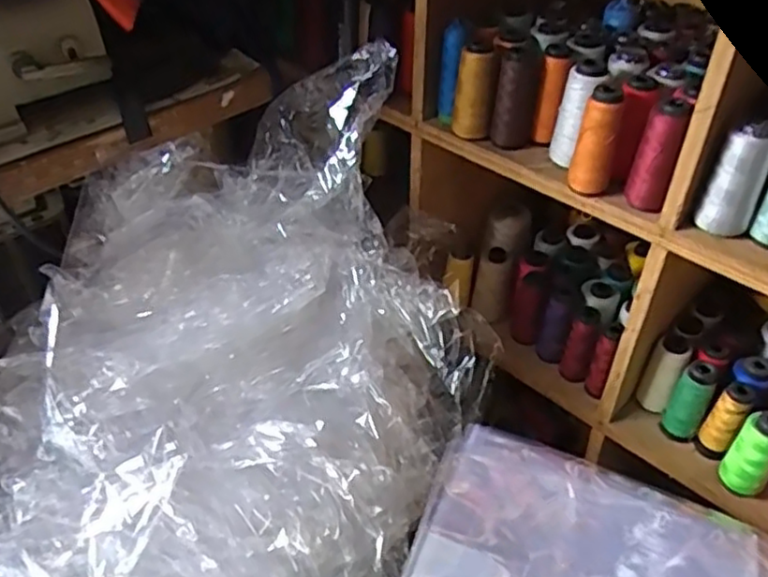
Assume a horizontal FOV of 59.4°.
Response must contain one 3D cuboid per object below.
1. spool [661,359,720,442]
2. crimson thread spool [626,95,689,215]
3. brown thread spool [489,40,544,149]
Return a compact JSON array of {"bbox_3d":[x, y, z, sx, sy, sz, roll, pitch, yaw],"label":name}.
[{"bbox_3d":[0.383,0.141,0.843,0.044,0.110,0.036,21,45,22],"label":"spool"},{"bbox_3d":[0.272,-0.132,0.676,0.037,0.110,0.034,14,43,15],"label":"crimson thread spool"},{"bbox_3d":[0.158,-0.227,0.795,0.050,0.111,0.045,10,42,11],"label":"brown thread spool"}]

